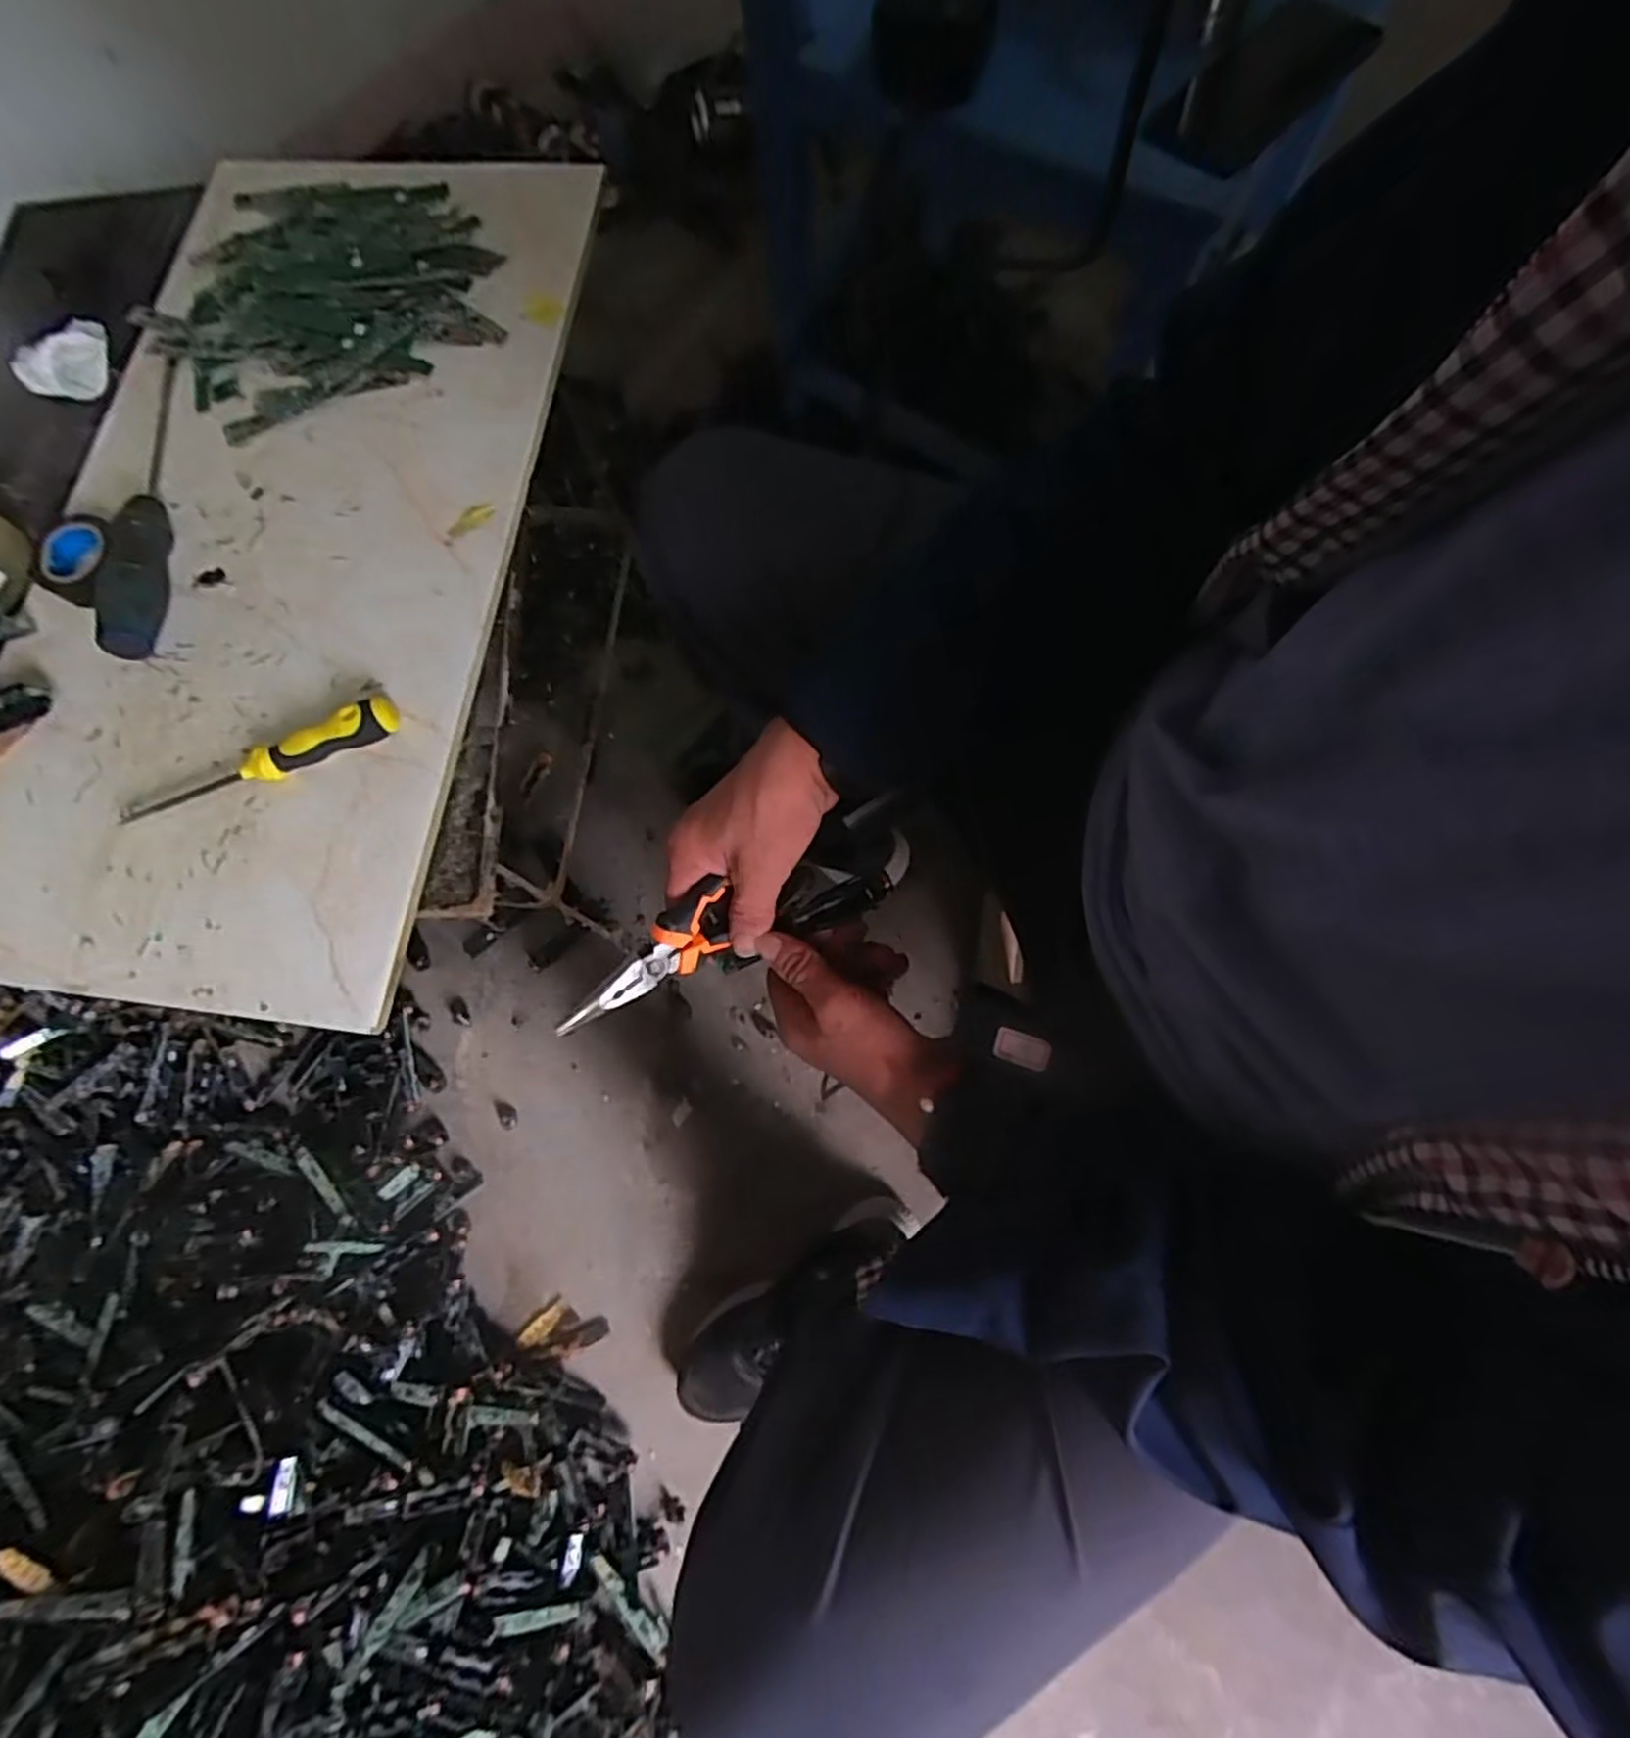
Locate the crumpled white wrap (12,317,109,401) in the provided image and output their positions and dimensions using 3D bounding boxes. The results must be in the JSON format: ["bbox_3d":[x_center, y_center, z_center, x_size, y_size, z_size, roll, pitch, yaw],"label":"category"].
[{"bbox_3d":[-0.516,-0.351,0.521,0.062,0.031,0.033,-44,75,-7],"label":"crumpled white wrap"}]

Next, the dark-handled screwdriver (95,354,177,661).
[{"bbox_3d":[-0.418,-0.232,0.466,0.035,0.031,0.228,-16,73,1],"label":"dark-handled screwdriver"}]

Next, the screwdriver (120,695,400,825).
[{"bbox_3d":[-0.303,-0.057,0.410,0.152,0.021,0.018,-24,73,-2],"label":"screwdriver"}]

